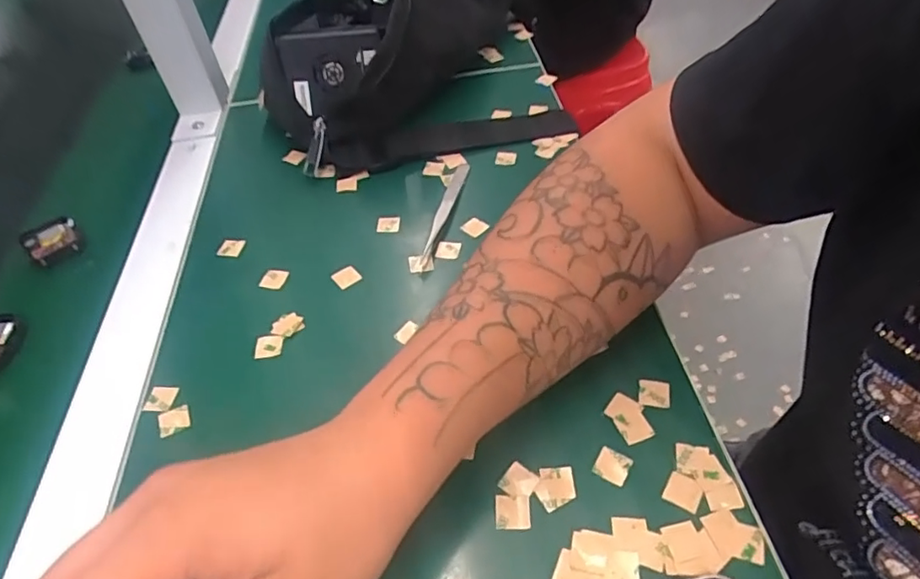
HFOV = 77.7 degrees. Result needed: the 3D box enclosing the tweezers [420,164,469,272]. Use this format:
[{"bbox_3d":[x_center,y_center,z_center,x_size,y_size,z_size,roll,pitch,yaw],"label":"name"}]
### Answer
[{"bbox_3d":[-0.011,-0.056,0.405,0.010,0.009,0.116,7,50,13],"label":"tweezers"}]

